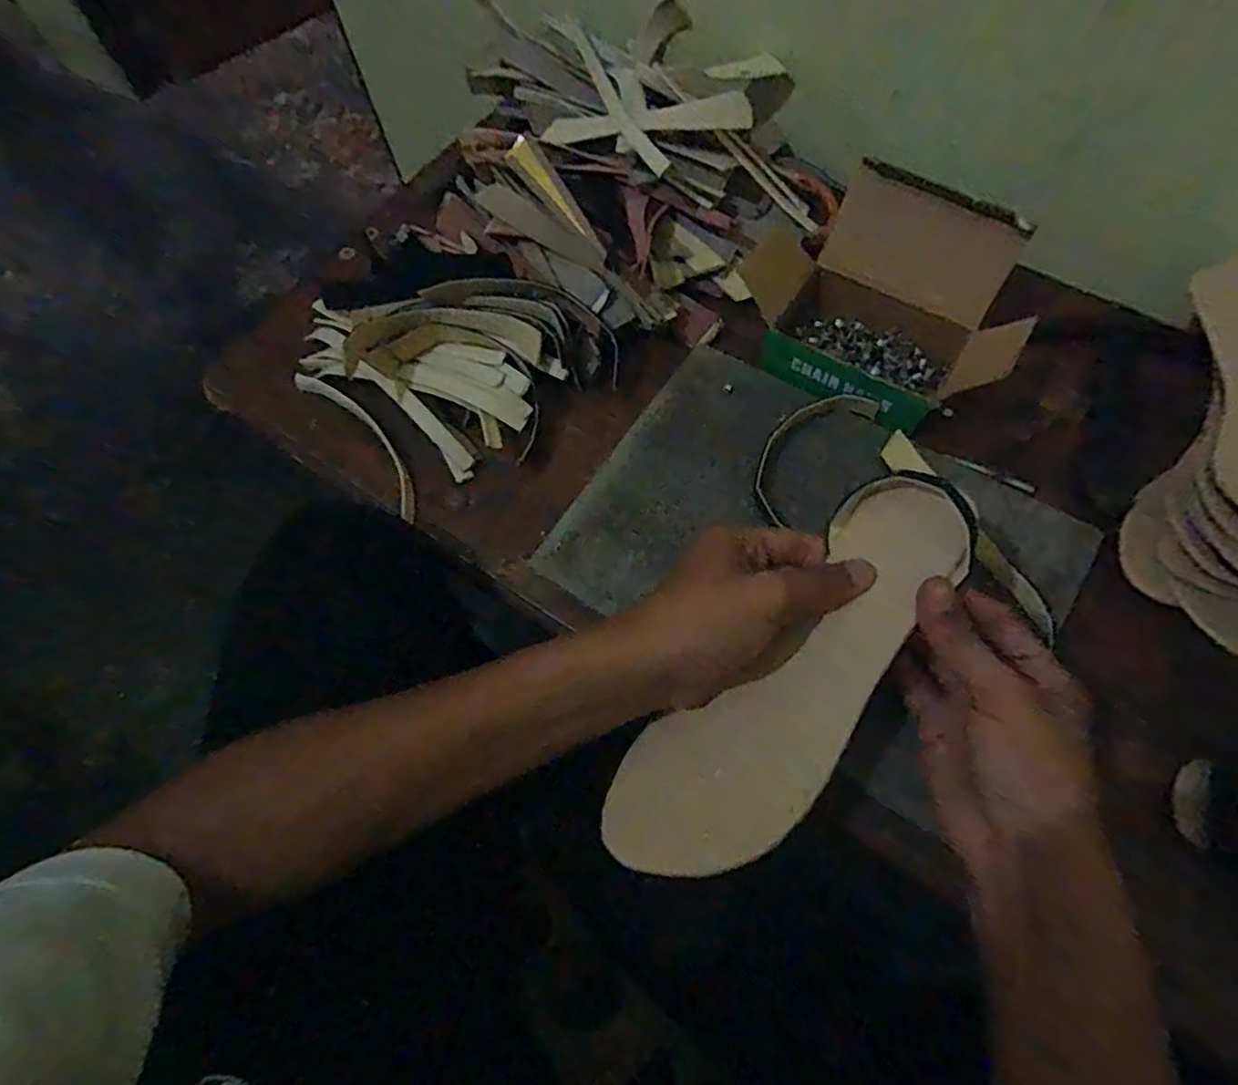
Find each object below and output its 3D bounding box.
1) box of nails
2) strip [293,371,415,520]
[{"bbox_3d":[0.174,-0.170,0.457,0.193,0.082,0.125,33,73,16],"label":"box of nails"},{"bbox_3d":[-0.188,-0.076,0.493,0.027,0.010,0.157,-39,70,-13],"label":"strip"}]

